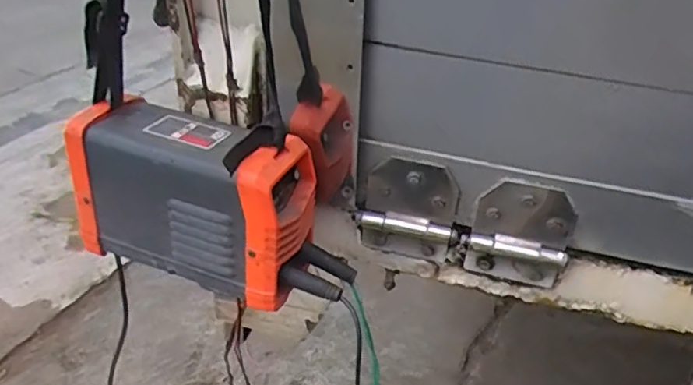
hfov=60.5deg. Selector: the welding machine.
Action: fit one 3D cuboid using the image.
[{"bbox_3d":[-0.158,0.003,0.628,0.233,0.152,0.109,13,34,14],"label":"welding machine"}]

